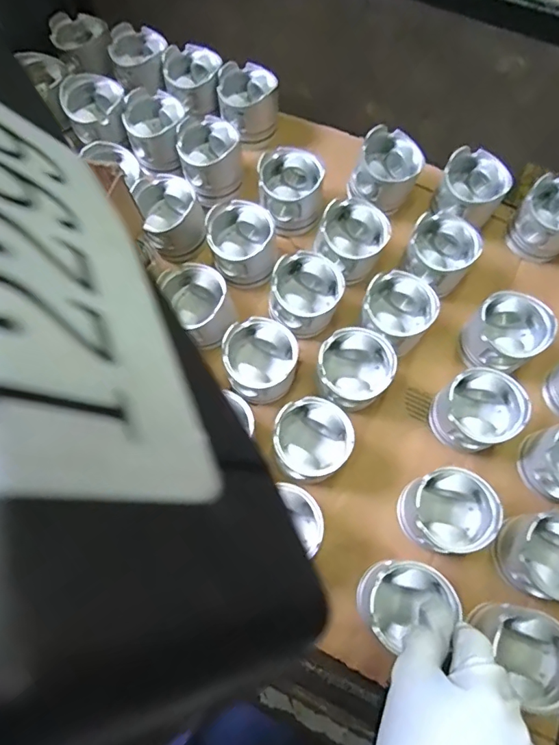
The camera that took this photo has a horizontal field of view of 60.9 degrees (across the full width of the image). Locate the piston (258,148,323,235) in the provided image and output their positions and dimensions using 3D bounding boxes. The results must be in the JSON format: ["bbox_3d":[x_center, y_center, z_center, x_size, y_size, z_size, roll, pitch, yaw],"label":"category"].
[{"bbox_3d":[0.016,-0.262,0.696,0.094,0.072,0.102,0,71,-1],"label":"piston"}]

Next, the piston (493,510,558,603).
[{"bbox_3d":[0.303,0.207,0.537,0.099,0.073,0.092,0,71,-1],"label":"piston"}]

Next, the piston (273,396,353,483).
[{"bbox_3d":[0.038,0.088,0.594,0.094,0.080,0.097,31,73,10],"label":"piston"}]

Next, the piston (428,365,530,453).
[{"bbox_3d":[0.244,0.051,0.600,0.097,0.088,0.089,0,71,-1],"label":"piston"}]

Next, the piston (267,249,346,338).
[{"bbox_3d":[0.036,-0.105,0.652,0.091,0.078,0.100,25,72,8],"label":"piston"}]

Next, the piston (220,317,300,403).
[{"bbox_3d":[-0.026,-0.013,0.627,0.090,0.092,0.094,0,71,-1],"label":"piston"}]

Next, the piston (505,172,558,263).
[{"bbox_3d":[0.400,-0.226,0.708,0.090,0.082,0.095,-39,76,-13],"label":"piston"}]

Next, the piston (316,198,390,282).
[{"bbox_3d":[0.101,-0.183,0.670,0.090,0.072,0.098,0,71,-1],"label":"piston"}]

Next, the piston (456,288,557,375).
[{"bbox_3d":[0.296,-0.049,0.632,0.104,0.072,0.093,-36,75,-12],"label":"piston"}]

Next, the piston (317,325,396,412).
[{"bbox_3d":[0.094,-0.002,0.616,0.091,0.087,0.089,0,71,-1],"label":"piston"}]

